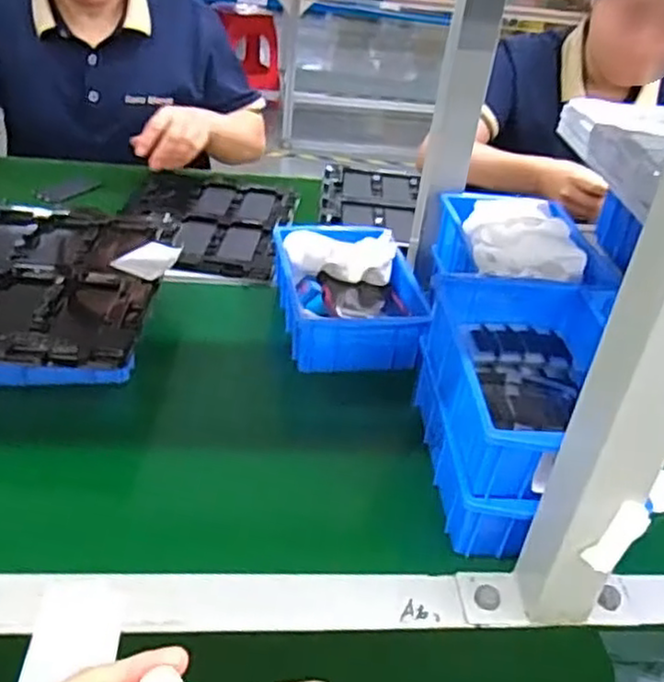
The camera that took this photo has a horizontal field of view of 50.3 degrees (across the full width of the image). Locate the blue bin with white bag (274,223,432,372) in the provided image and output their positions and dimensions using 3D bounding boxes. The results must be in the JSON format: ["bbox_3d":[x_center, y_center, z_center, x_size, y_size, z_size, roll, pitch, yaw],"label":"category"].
[{"bbox_3d":[0.014,-0.054,0.748,0.134,0.071,0.206,-1,35,-13],"label":"blue bin with white bag"}]

